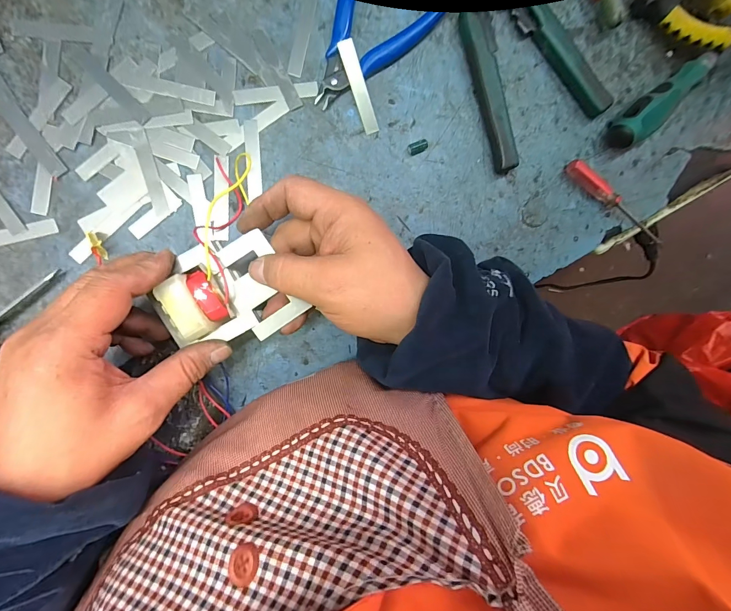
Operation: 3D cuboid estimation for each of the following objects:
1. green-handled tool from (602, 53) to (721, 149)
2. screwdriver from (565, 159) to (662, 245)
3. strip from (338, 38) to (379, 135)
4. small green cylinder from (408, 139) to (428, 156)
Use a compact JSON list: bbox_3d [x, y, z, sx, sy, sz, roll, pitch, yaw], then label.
[{"bbox_3d":[0.260,-0.179,0.304,0.116,0.031,0.028,-37,98,-4],"label":"green-handled tool"},{"bbox_3d":[0.228,-0.093,0.315,0.119,0.014,0.019,31,90,-9],"label":"screwdriver"},{"bbox_3d":[-0.005,-0.172,0.280,0.012,0.004,0.066,-23,113,-5],"label":"strip"},{"bbox_3d":[0.044,-0.133,0.295,0.017,0.006,0.009,-28,98,-5],"label":"small green cylinder"}]

